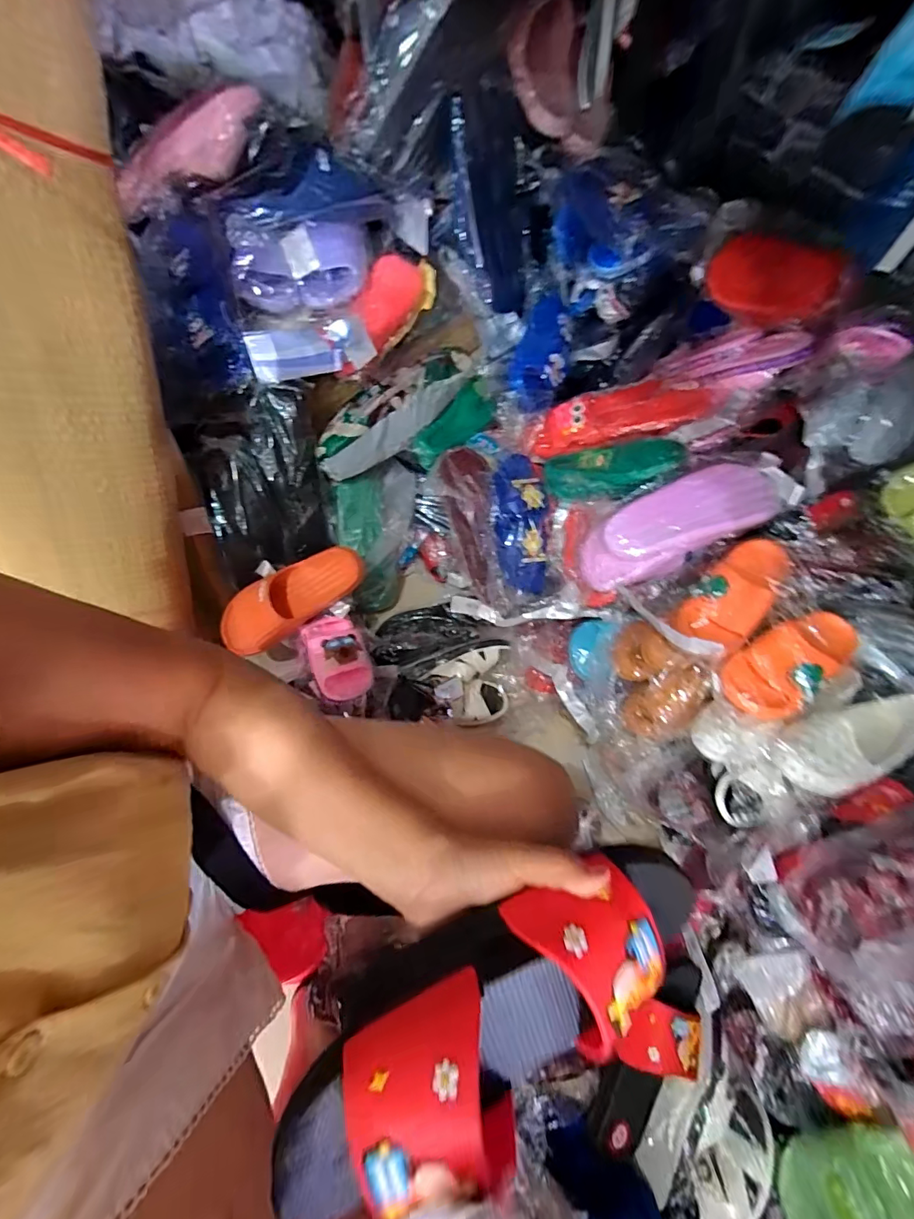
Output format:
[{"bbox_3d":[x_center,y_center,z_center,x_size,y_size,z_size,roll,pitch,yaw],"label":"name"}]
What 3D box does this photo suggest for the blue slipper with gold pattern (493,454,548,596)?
[{"bbox_3d":[0.106,-0.138,0.750,0.095,0.057,0.227,-8,100,-6],"label":"blue slipper with gold pattern"}]

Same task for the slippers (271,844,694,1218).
[{"bbox_3d":[0.027,0.211,0.244,0.246,0.063,0.099,-22,69,-17],"label":"slippers"}]

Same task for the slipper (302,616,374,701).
[{"bbox_3d":[-0.189,0.073,0.726,0.095,0.060,0.152,-15,74,-32],"label":"slipper"}]

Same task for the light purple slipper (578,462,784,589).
[{"bbox_3d":[0.313,-0.124,0.667,0.282,0.050,0.110,-27,68,9],"label":"light purple slipper"}]

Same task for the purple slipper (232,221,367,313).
[{"bbox_3d":[-0.225,-0.513,0.682,0.211,0.083,0.087,-21,68,-11],"label":"purple slipper"}]

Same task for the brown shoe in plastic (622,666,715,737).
[{"bbox_3d":[0.302,0.137,0.658,0.132,0.048,0.070,-44,57,28],"label":"brown shoe in plastic"}]

